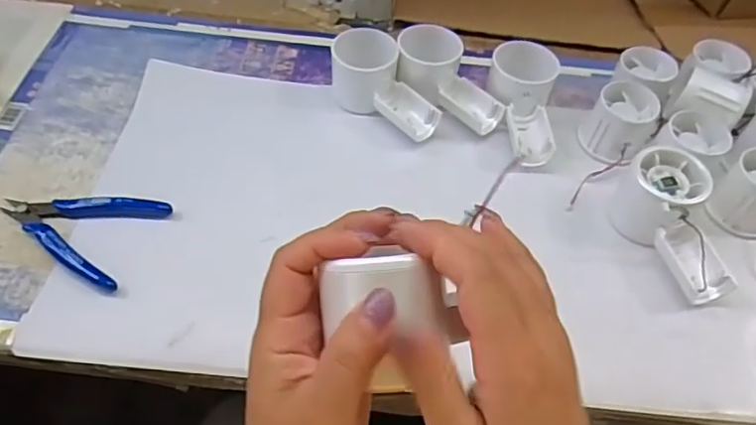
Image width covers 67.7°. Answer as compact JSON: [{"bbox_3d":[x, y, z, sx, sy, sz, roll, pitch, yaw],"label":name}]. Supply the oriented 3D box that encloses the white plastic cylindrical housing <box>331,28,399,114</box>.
[{"bbox_3d":[-0.012,-0.126,0.515,0.059,0.058,0.057,1,53,-4],"label":"white plastic cylindrical housing"}]

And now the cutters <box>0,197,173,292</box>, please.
[{"bbox_3d":[-0.227,0.004,0.426,0.120,0.011,0.078,21,55,11],"label":"cutters"}]

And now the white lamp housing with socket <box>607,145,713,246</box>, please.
[{"bbox_3d":[0.215,-0.012,0.441,0.056,0.058,0.062,34,58,19],"label":"white lamp housing with socket"}]

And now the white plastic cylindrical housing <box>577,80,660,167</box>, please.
[{"bbox_3d":[0.214,-0.079,0.501,0.053,0.046,0.060,31,57,18],"label":"white plastic cylindrical housing"}]

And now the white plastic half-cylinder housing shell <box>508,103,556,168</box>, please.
[{"bbox_3d":[0.133,-0.065,0.498,0.034,0.029,0.054,1,53,-4],"label":"white plastic half-cylinder housing shell"}]

